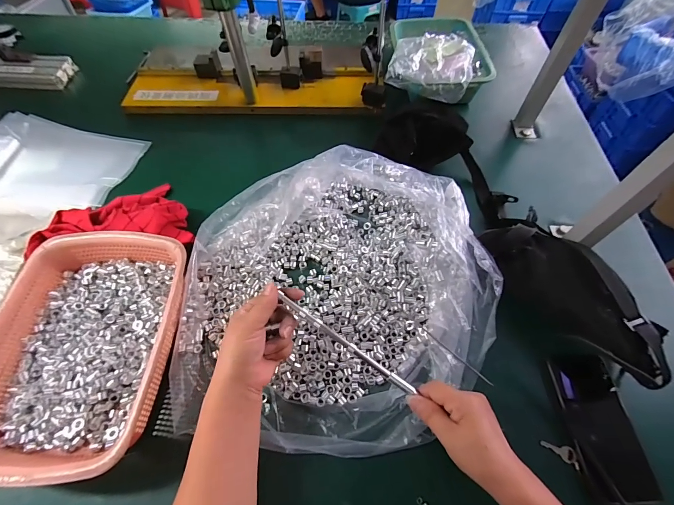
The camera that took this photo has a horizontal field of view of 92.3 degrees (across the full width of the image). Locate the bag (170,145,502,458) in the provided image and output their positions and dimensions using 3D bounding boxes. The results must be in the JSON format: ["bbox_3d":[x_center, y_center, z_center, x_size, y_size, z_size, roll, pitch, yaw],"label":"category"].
[{"bbox_3d":[-0.010,0.034,0.474,0.429,0.094,0.437,-6,58,-3],"label":"bag"}]

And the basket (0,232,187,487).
[{"bbox_3d":[-0.324,0.119,0.428,0.213,0.076,0.294,2,58,1],"label":"basket"}]

